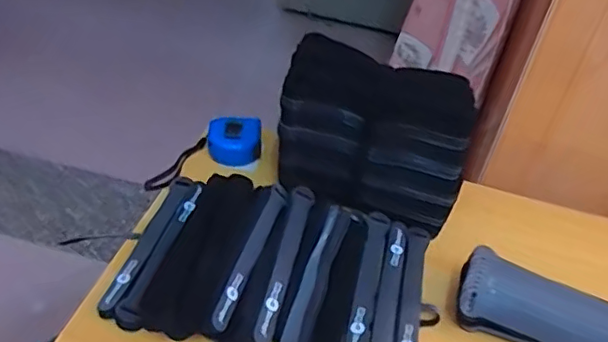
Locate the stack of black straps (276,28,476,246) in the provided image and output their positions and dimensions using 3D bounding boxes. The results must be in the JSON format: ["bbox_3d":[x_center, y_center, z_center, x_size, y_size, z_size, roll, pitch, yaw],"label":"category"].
[{"bbox_3d":[0.079,-0.046,0.660,0.211,0.158,0.107,16,42,9],"label":"stack of black straps"}]

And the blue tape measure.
[{"bbox_3d":[-0.089,-0.040,0.741,0.070,0.040,0.053,-3,43,-12],"label":"blue tape measure"}]

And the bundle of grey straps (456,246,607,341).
[{"bbox_3d":[0.250,0.146,0.563,0.201,0.054,0.071,18,43,12],"label":"bundle of grey straps"}]

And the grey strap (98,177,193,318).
[{"bbox_3d":[-0.165,0.074,0.621,0.024,0.013,0.198,12,42,5],"label":"grey strap"}]

